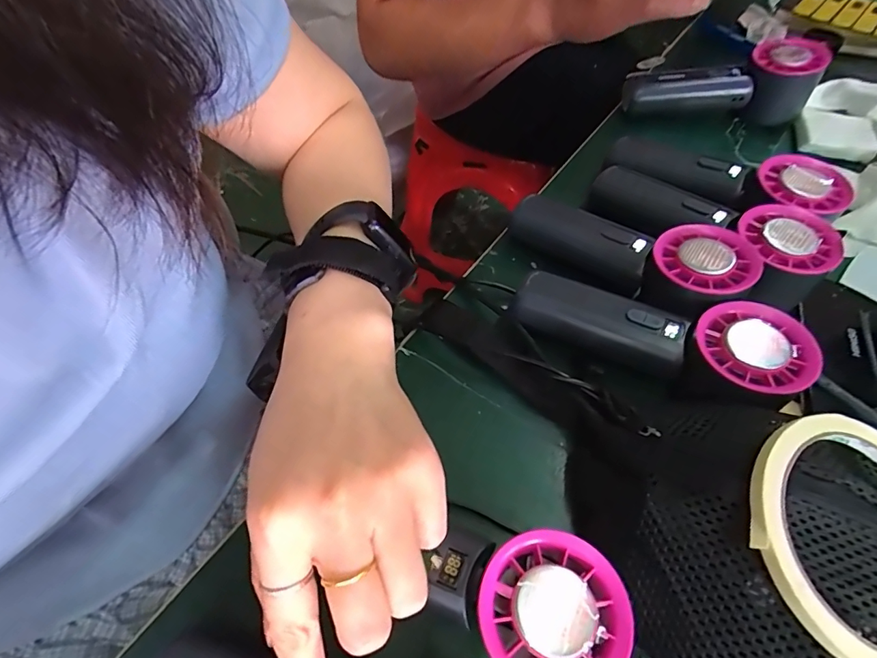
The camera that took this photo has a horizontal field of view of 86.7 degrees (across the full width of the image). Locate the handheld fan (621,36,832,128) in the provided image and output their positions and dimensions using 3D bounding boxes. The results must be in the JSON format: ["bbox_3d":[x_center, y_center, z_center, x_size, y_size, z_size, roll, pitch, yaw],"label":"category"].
[{"bbox_3d":[0.261,-0.238,0.432,0.172,0.051,0.076,5,57,3],"label":"handheld fan"}]

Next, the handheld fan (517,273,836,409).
[{"bbox_3d":[0.120,0.005,0.271,0.152,0.053,0.057,23,60,14],"label":"handheld fan"}]

